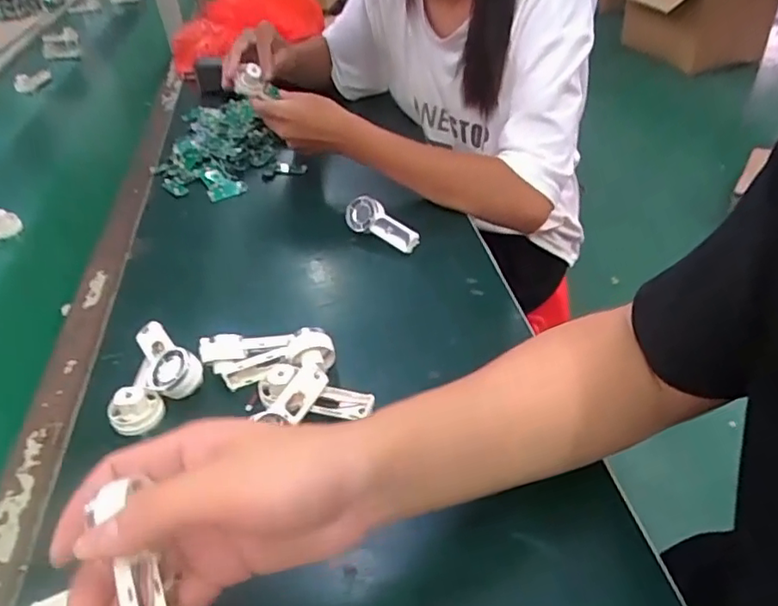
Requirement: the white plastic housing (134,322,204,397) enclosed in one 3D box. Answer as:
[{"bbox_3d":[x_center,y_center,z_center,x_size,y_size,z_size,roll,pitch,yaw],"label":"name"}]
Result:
[{"bbox_3d":[-0.191,0.049,0.510,0.038,0.038,0.086,-25,43,-24],"label":"white plastic housing"}]

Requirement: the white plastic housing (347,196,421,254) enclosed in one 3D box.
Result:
[{"bbox_3d":[-0.006,-0.088,0.670,0.092,0.042,0.024,32,49,13],"label":"white plastic housing"}]

